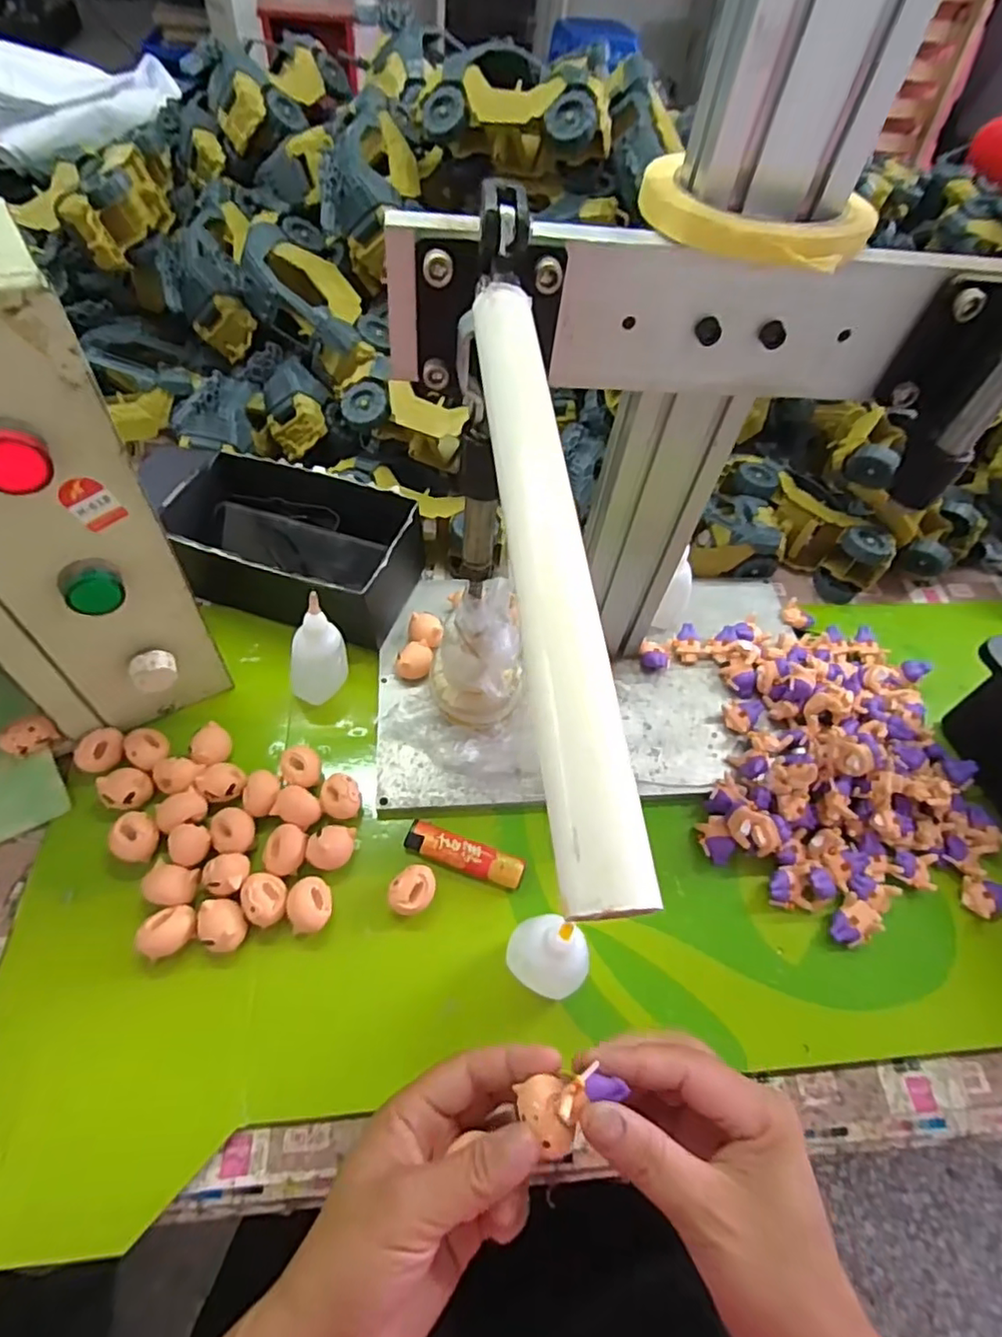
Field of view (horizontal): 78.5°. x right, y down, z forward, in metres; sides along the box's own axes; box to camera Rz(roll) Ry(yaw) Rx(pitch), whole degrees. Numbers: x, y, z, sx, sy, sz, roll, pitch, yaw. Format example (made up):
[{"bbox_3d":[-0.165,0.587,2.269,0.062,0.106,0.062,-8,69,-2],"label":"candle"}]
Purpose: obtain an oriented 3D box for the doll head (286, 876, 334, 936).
[{"bbox_3d":[-0.116,0.145,0.374,0.025,0.021,0.030,-12,59,-13],"label":"doll head"}]

